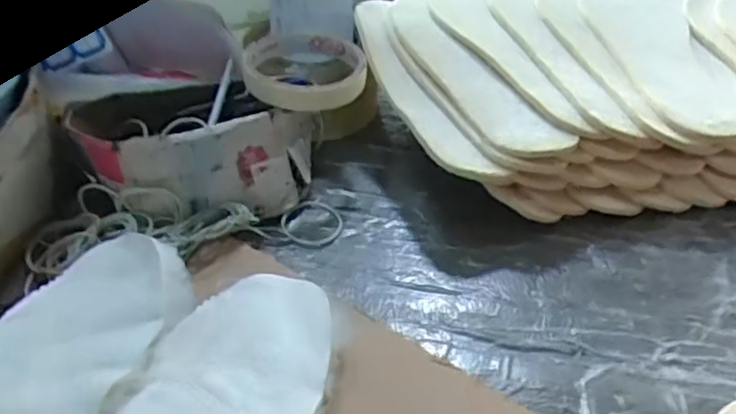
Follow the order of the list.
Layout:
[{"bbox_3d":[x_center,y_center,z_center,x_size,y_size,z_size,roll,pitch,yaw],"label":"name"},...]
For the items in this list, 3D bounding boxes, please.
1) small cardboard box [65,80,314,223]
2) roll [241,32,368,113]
[{"bbox_3d":[-0.110,-0.033,0.451,0.153,0.065,0.081,-8,40,-16],"label":"small cardboard box"},{"bbox_3d":[-0.046,-0.099,0.479,0.082,0.023,0.089,3,38,-2],"label":"roll"}]

